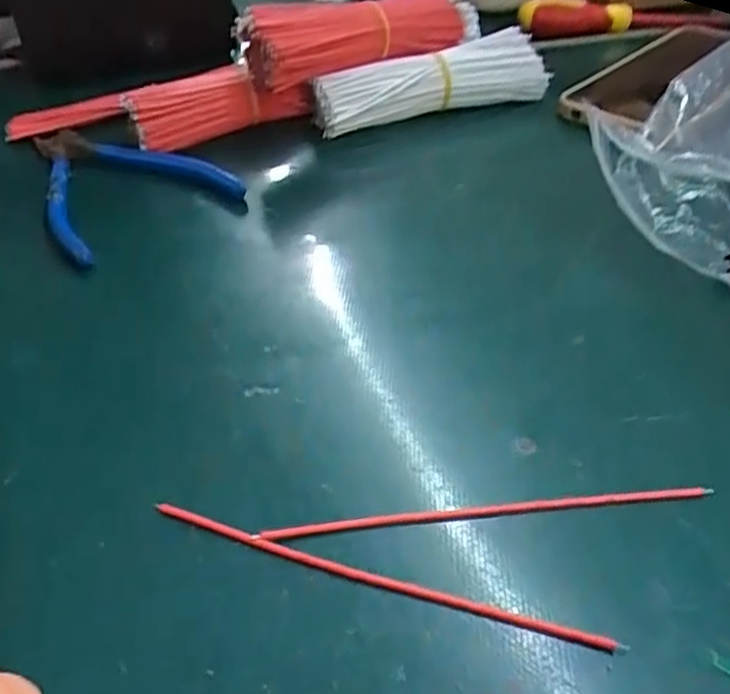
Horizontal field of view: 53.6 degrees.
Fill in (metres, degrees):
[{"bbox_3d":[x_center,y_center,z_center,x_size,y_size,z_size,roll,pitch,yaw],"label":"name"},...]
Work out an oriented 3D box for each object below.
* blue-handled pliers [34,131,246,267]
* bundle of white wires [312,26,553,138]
[{"bbox_3d":[-0.148,-0.100,0.411,0.092,0.013,0.143,-30,48,-27],"label":"blue-handled pliers"},{"bbox_3d":[0.039,-0.161,0.446,0.149,0.032,0.037,-17,43,-13],"label":"bundle of white wires"}]

